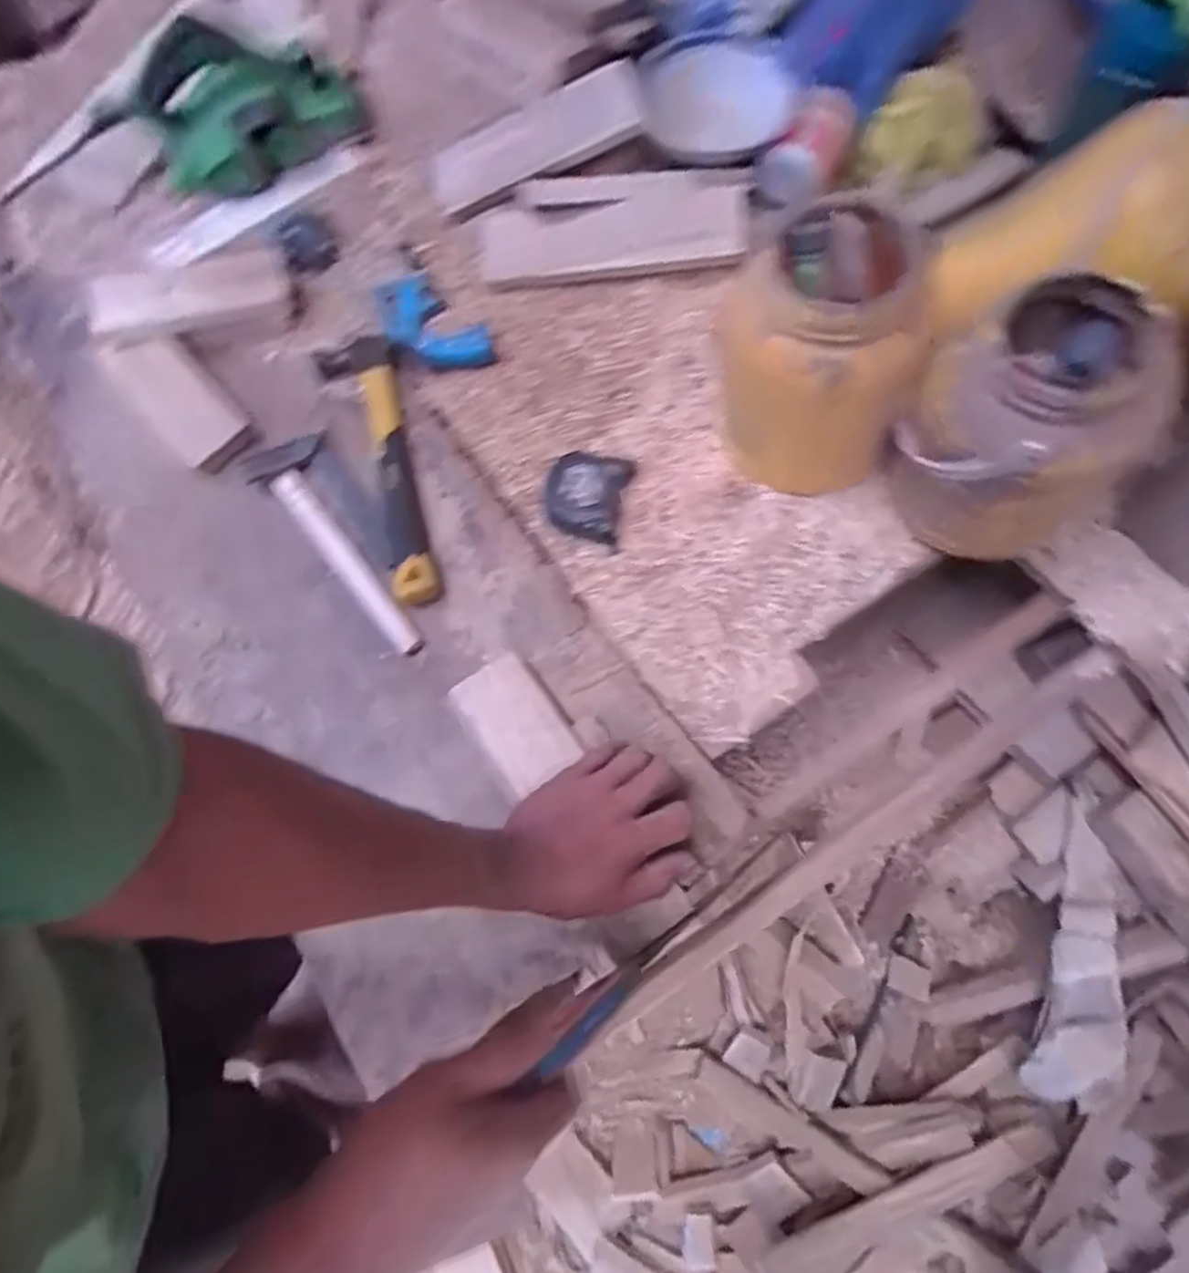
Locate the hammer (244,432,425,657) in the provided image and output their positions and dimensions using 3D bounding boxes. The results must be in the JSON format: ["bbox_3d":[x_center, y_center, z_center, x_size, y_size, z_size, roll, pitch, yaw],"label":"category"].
[{"bbox_3d":[-0.242,-0.094,0.651,0.073,0.022,0.270,-35,70,-12],"label":"hammer"}]

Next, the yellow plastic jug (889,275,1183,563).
[{"bbox_3d":[0.325,-0.142,0.529,0.144,0.229,0.151,-1,67,2],"label":"yellow plastic jug"}]

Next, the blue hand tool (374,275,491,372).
[{"bbox_3d":[-0.181,-0.339,0.740,0.133,0.021,0.075,41,74,18],"label":"blue hand tool"}]

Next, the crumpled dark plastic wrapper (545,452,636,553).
[{"bbox_3d":[-0.008,-0.136,0.659,0.082,0.036,0.086,12,68,8],"label":"crumpled dark plastic wrapper"}]

